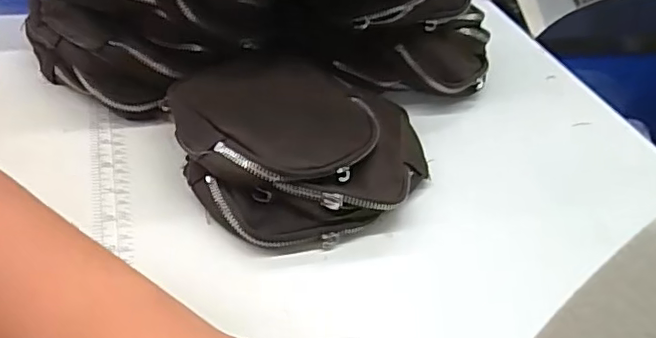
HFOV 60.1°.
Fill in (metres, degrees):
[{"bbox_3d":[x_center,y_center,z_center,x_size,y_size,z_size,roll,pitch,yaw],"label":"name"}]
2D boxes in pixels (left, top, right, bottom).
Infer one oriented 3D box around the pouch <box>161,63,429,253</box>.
[{"bbox_3d":[-0.016,-0.025,0.402,0.175,0.038,0.163,-16,47,-26],"label":"pouch"}]

